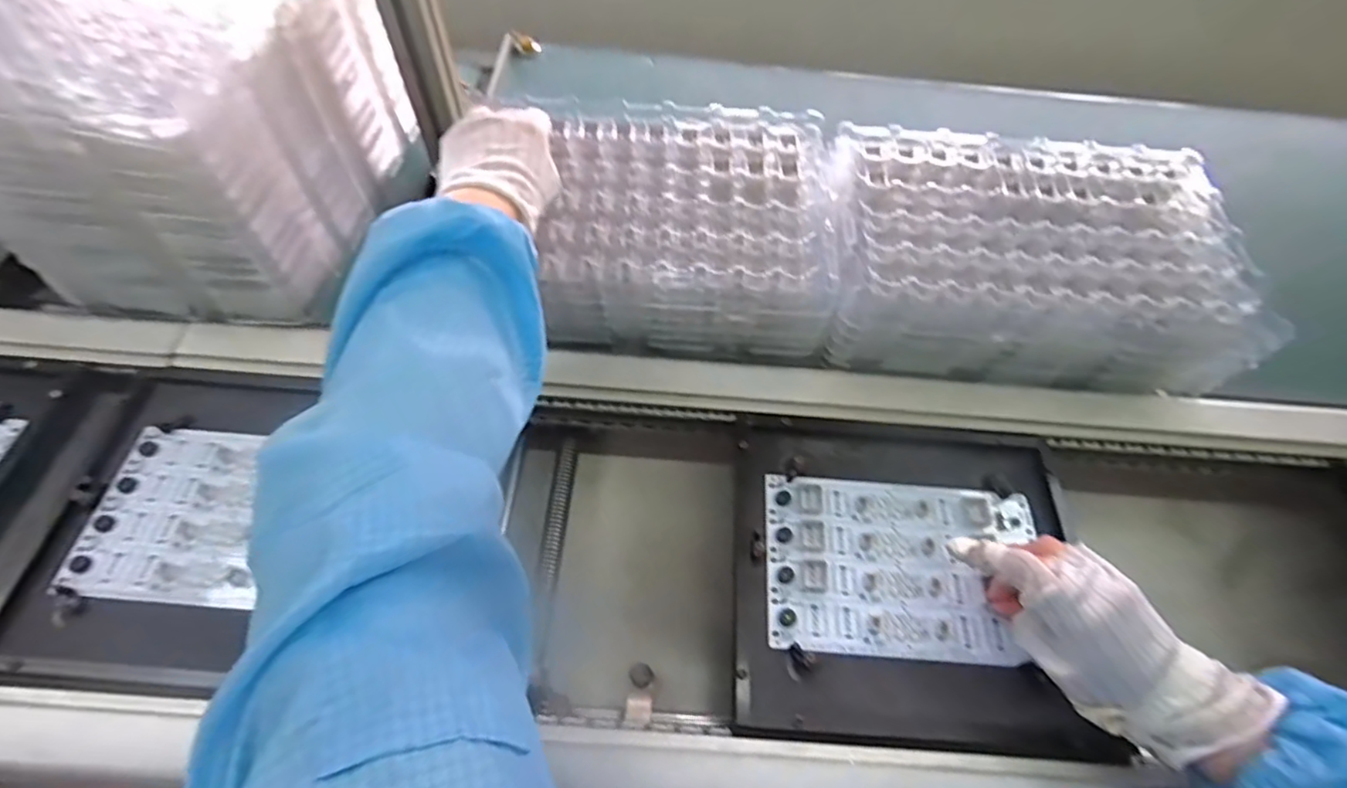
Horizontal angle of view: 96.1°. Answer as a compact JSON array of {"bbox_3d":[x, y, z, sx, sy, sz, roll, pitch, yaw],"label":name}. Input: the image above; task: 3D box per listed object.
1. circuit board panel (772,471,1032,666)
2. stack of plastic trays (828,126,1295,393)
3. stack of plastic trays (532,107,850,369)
[{"bbox_3d":[0.173,0.125,0.456,0.204,0.010,0.131,4,54,0],"label":"circuit board panel"},{"bbox_3d":[0.310,-0.117,0.554,0.338,0.125,0.215,3,54,-1],"label":"stack of plastic trays"},{"bbox_3d":[0.009,-0.151,0.551,0.259,0.107,0.210,5,54,0],"label":"stack of plastic trays"}]

